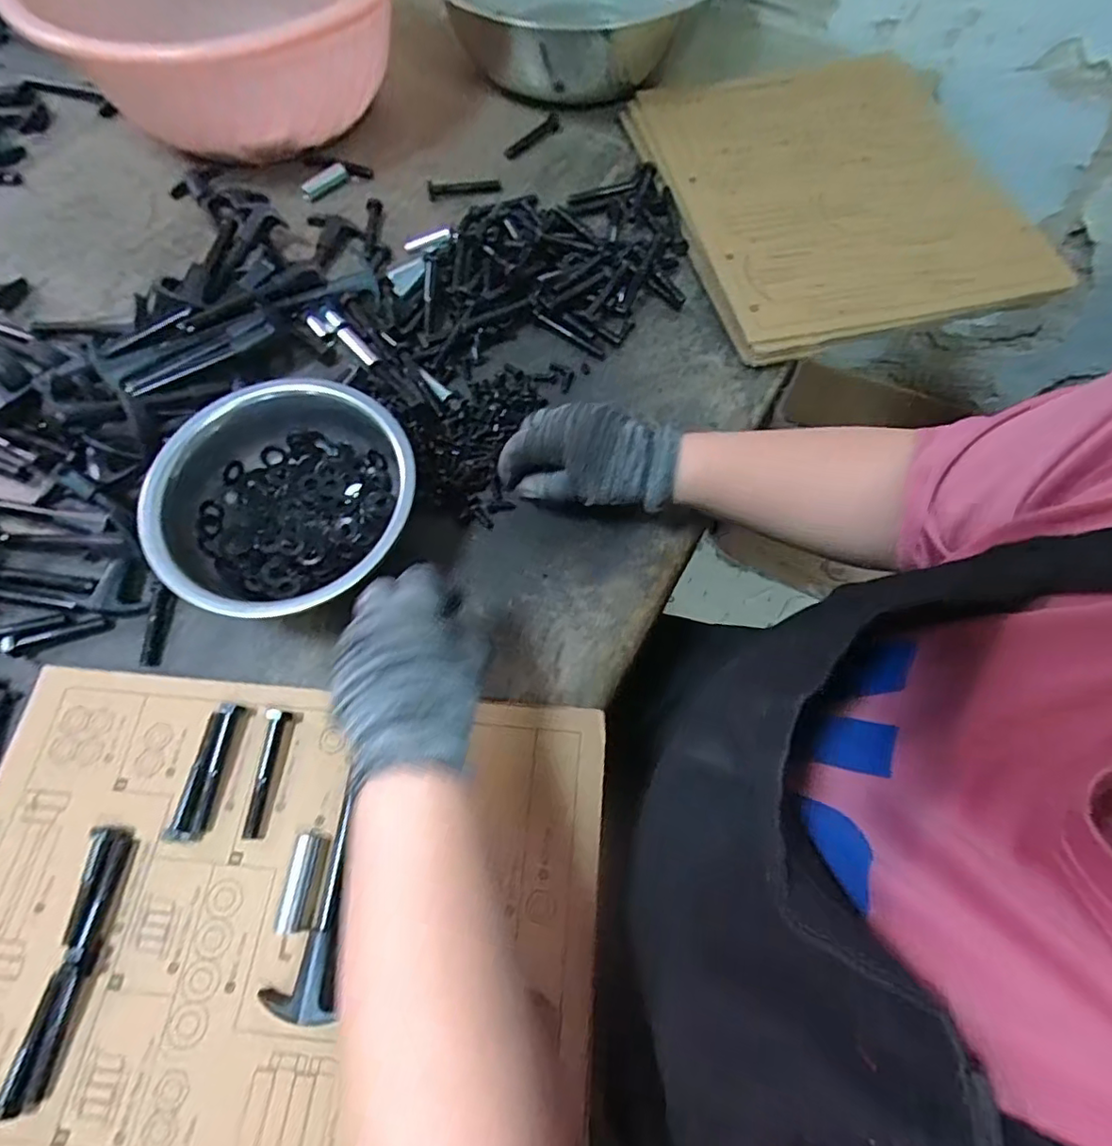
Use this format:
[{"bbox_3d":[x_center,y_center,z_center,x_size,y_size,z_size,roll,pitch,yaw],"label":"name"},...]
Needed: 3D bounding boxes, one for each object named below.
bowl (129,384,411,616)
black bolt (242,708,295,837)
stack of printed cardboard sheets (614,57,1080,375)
[{"bbox_3d":[-0.181,-0.051,0.409,0.162,0.058,0.162,-1,65,1],"label":"bowl"},{"bbox_3d":[-0.179,0.122,0.360,0.013,0.015,0.074,5,65,4],"label":"black bolt"},{"bbox_3d":[0.285,-0.391,0.588,0.330,0.033,0.423,-14,65,-5],"label":"stack of printed cardboard sheets"}]

